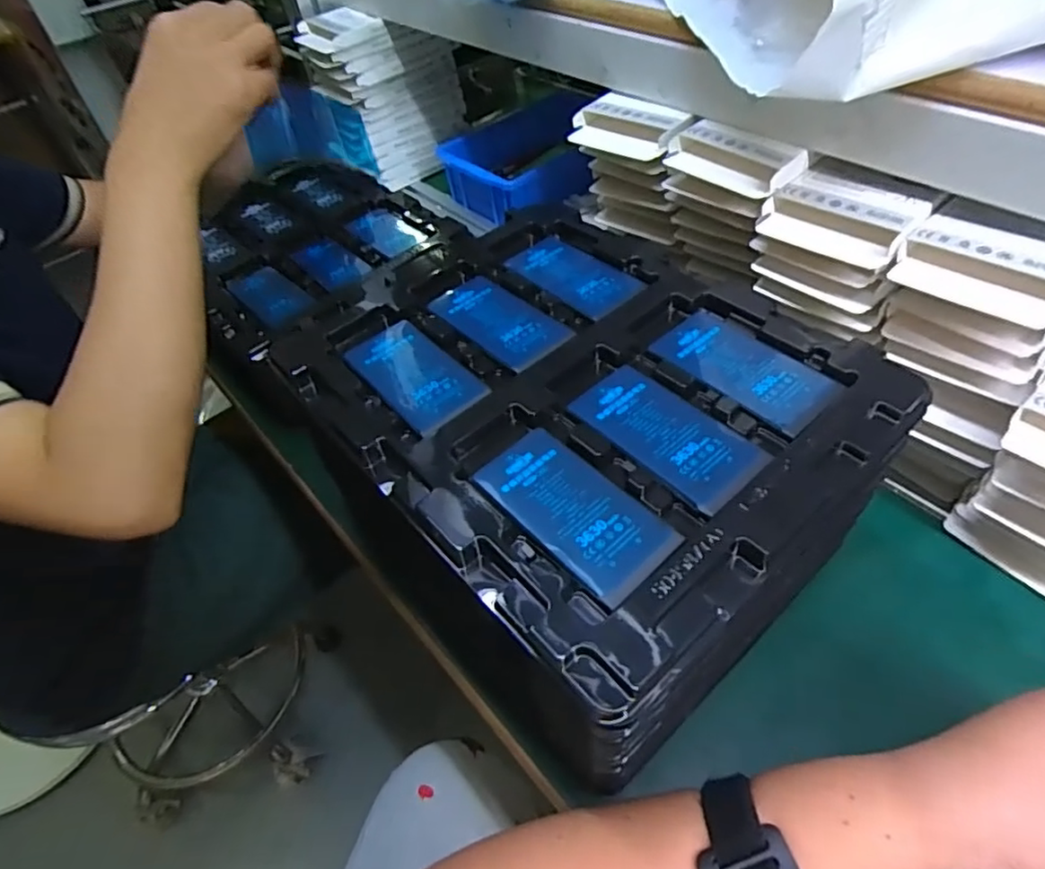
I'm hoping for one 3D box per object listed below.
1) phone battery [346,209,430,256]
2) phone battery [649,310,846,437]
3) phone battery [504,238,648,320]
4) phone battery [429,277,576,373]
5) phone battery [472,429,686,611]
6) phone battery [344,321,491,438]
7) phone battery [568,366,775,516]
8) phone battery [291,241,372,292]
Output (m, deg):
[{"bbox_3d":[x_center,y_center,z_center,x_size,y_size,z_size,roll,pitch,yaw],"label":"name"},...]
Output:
[{"bbox_3d":[-0.127,-0.189,0.560,0.041,0.009,0.087,-34,54,-20],"label":"phone battery"},{"bbox_3d":[0.109,-0.035,0.301,0.045,0.004,0.087,-32,54,-19],"label":"phone battery"},{"bbox_3d":[0.029,-0.098,0.366,0.045,0.004,0.086,-35,55,-21],"label":"phone battery"},{"bbox_3d":[-0.014,-0.066,0.347,0.043,0.005,0.087,-34,55,-21],"label":"phone battery"},{"bbox_3d":[0.021,0.029,0.257,0.044,0.004,0.087,-36,55,-22],"label":"phone battery"},{"bbox_3d":[-0.059,-0.035,0.324,0.043,0.004,0.088,-34,54,-20],"label":"phone battery"},{"bbox_3d":[0.065,-0.001,0.279,0.042,0.004,0.087,-35,55,-21],"label":"phone battery"},{"bbox_3d":[-0.172,-0.152,0.535,0.042,0.005,0.086,-37,54,-23],"label":"phone battery"}]

